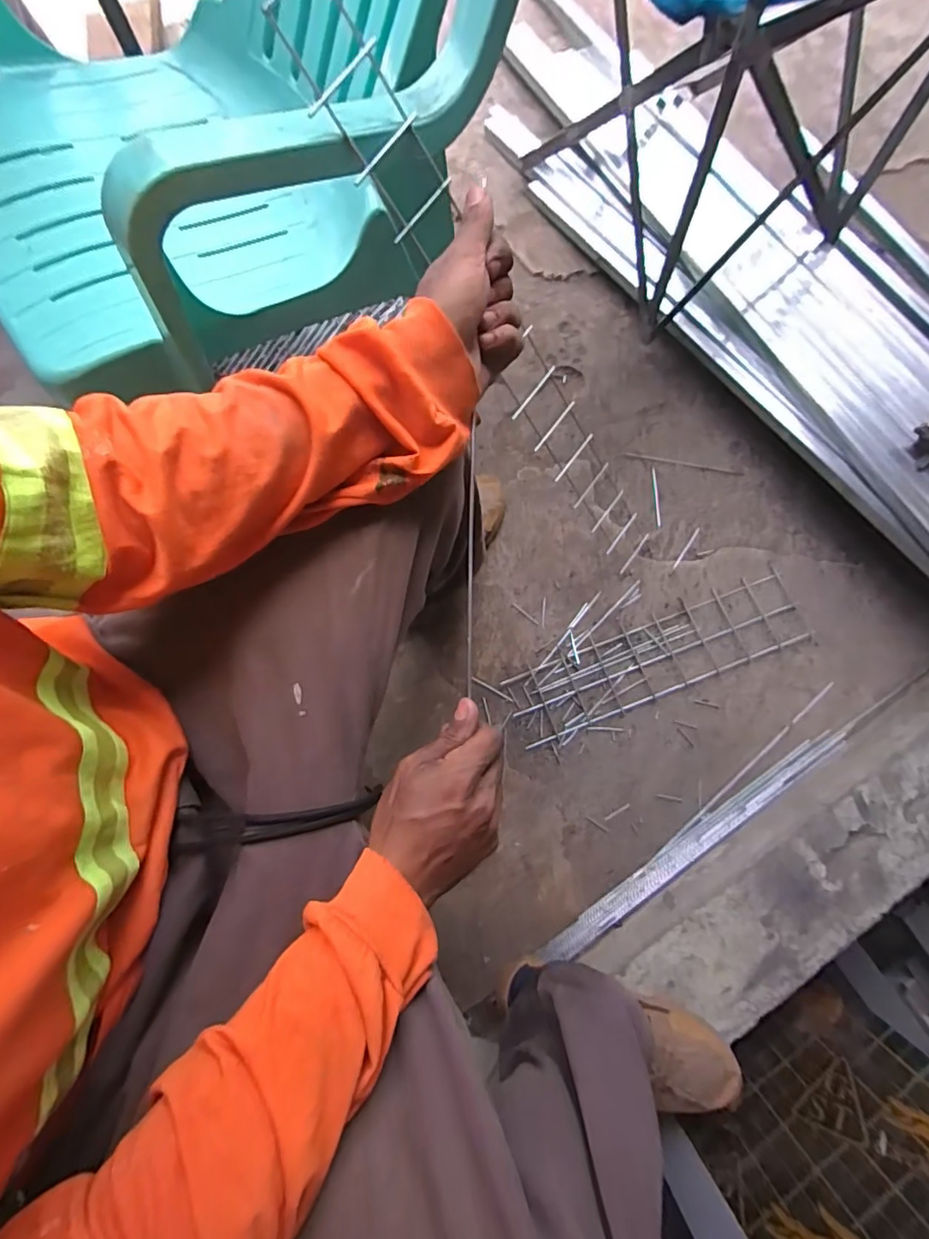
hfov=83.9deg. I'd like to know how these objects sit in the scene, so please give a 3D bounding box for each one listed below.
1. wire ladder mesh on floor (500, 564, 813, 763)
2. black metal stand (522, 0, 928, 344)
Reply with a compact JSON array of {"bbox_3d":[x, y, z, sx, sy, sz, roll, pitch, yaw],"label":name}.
[{"bbox_3d":[0.313,0.062,0.835,0.488,0.009,0.143,-25,80,-4],"label":"wire ladder mesh on floor"},{"bbox_3d":[0.418,-0.842,0.740,0.477,0.522,0.431,-27,80,-4],"label":"black metal stand"}]

